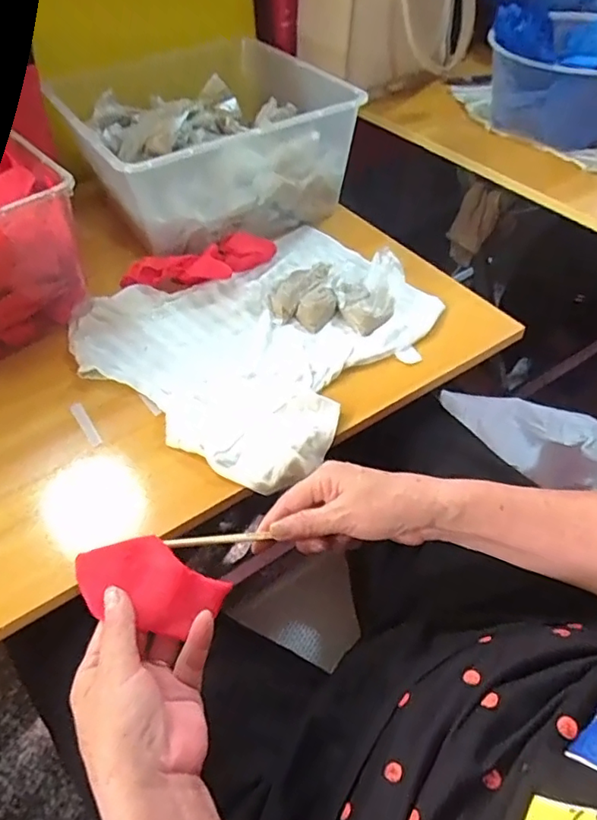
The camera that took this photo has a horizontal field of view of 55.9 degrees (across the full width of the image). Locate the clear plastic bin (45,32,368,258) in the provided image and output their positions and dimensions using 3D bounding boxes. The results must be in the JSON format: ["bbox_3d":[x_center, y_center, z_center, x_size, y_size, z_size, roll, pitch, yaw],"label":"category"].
[{"bbox_3d":[-0.124,-0.340,0.713,0.290,0.136,0.324,-26,53,-19],"label":"clear plastic bin"}]

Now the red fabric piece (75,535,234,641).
[{"bbox_3d":[-0.102,0.120,0.381,0.092,0.009,0.059,36,61,1],"label":"red fabric piece"}]

